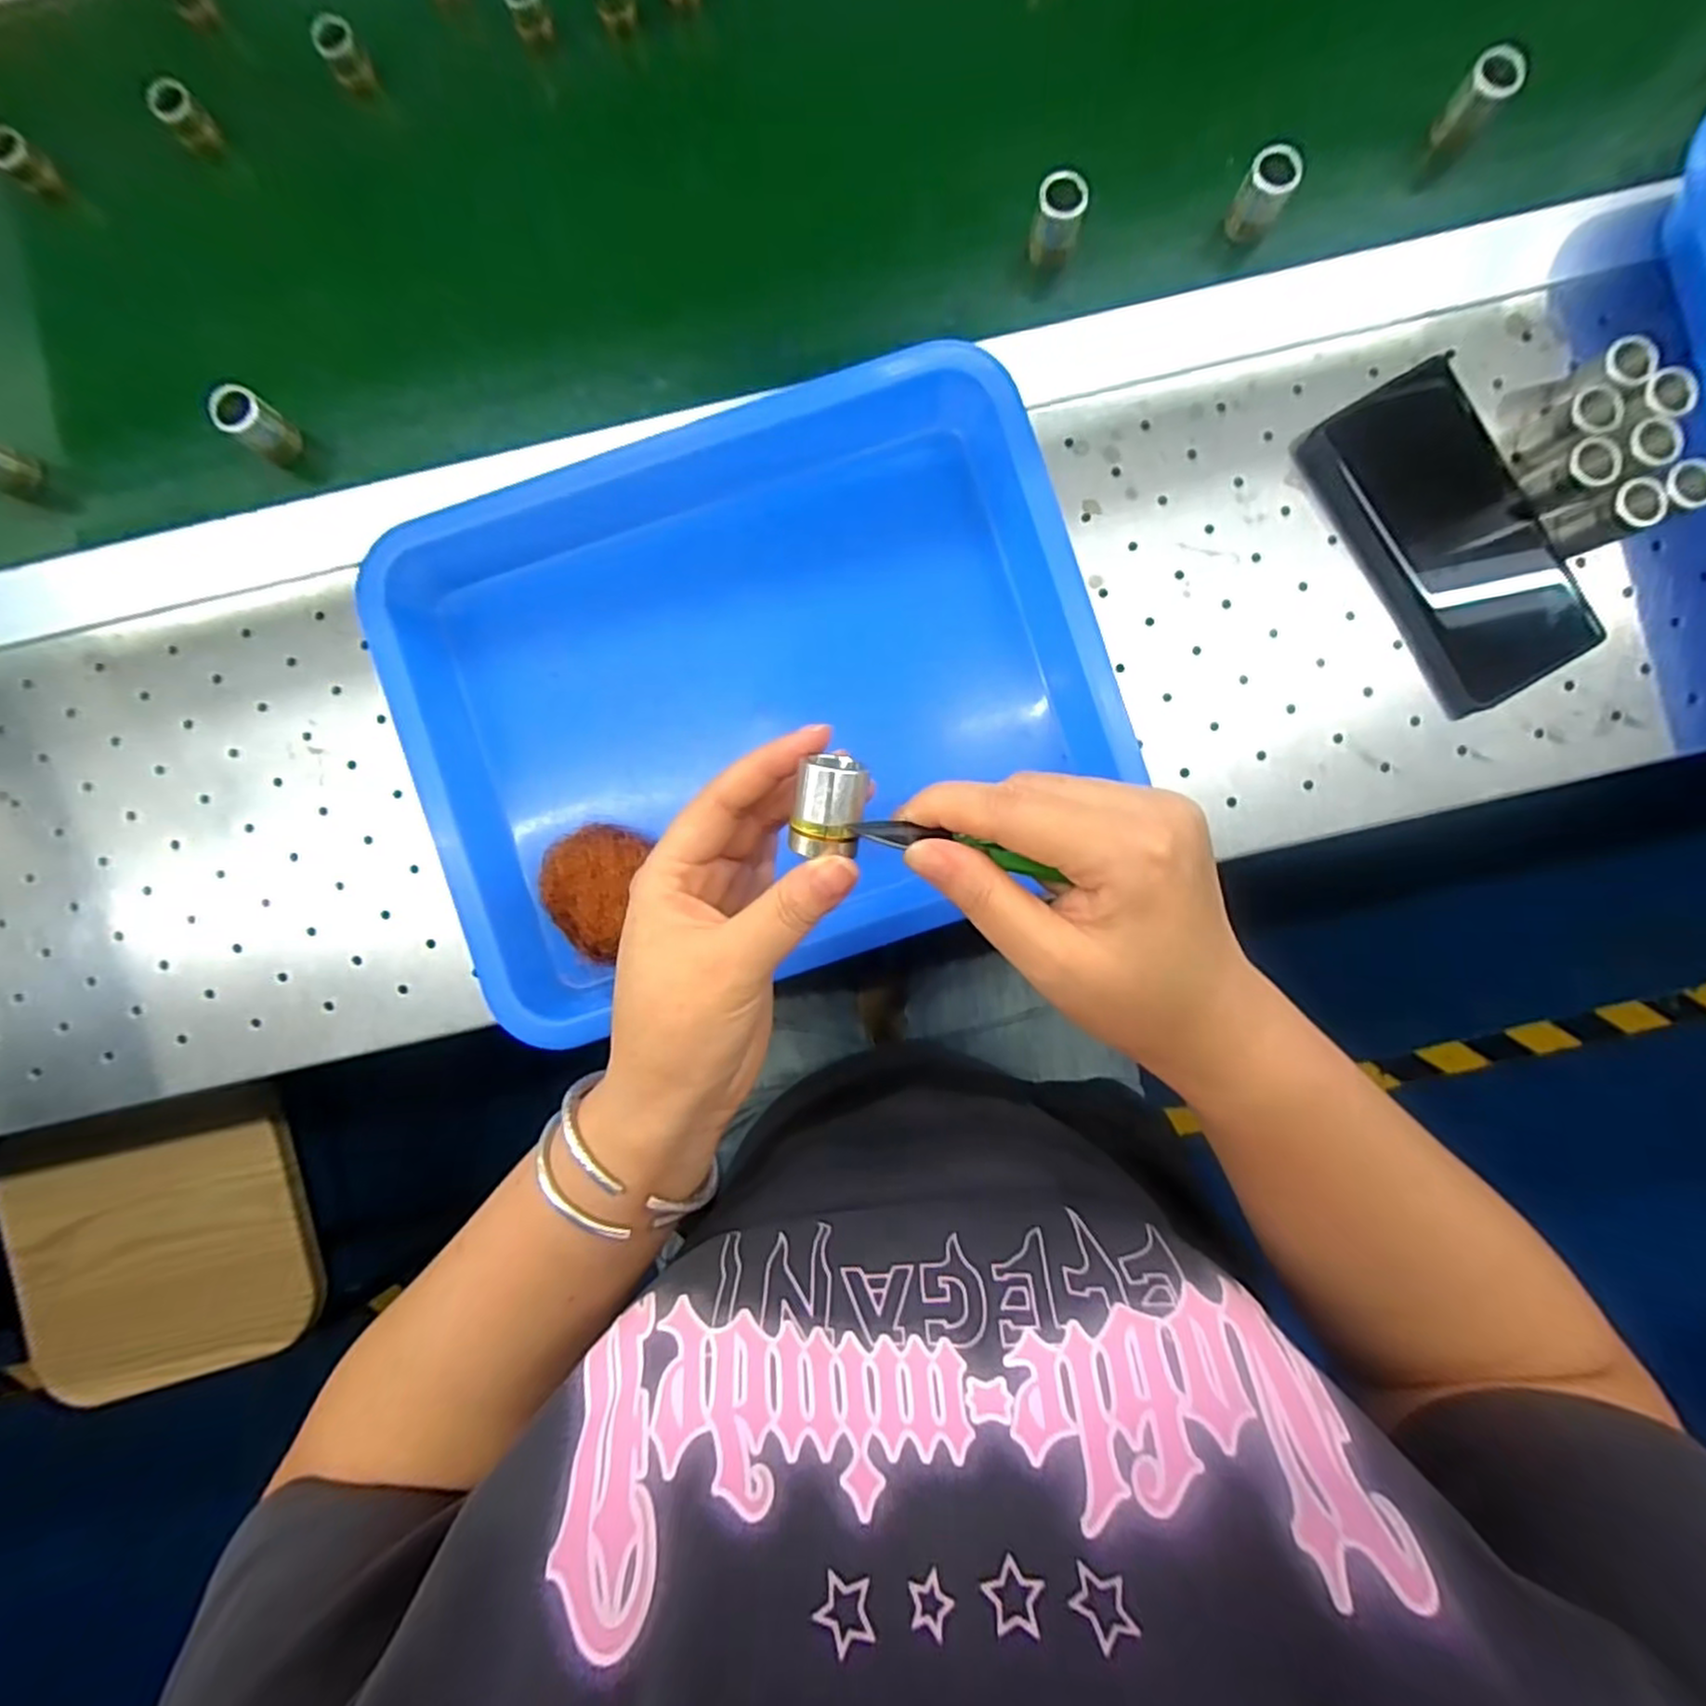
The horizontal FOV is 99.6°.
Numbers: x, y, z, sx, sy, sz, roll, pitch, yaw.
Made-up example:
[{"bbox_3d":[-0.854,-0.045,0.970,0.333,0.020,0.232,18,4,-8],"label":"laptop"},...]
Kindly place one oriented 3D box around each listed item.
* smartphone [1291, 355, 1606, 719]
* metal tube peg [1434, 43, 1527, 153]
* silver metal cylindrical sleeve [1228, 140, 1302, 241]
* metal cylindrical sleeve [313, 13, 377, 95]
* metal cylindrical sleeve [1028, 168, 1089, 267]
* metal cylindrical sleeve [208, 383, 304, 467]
[{"bbox_3d":[0.300,-0.159,0.358,0.086,0.013,0.161,-31,88,0],"label":"smartphone"},{"bbox_3d":[0.309,-0.372,0.359,0.022,0.038,0.021,0,88,1],"label":"metal tube peg"},{"bbox_3d":[0.204,-0.327,0.361,0.022,0.039,0.020,0,88,1],"label":"silver metal cylindrical sleeve"},{"bbox_3d":[-0.263,-0.412,0.374,0.019,0.025,0.017,-30,88,0],"label":"metal cylindrical sleeve"},{"bbox_3d":[0.102,-0.315,0.363,0.022,0.040,0.019,20,88,2],"label":"metal cylindrical sleeve"},{"bbox_3d":[-0.297,-0.213,0.360,0.018,0.032,0.022,35,89,2],"label":"metal cylindrical sleeve"}]

